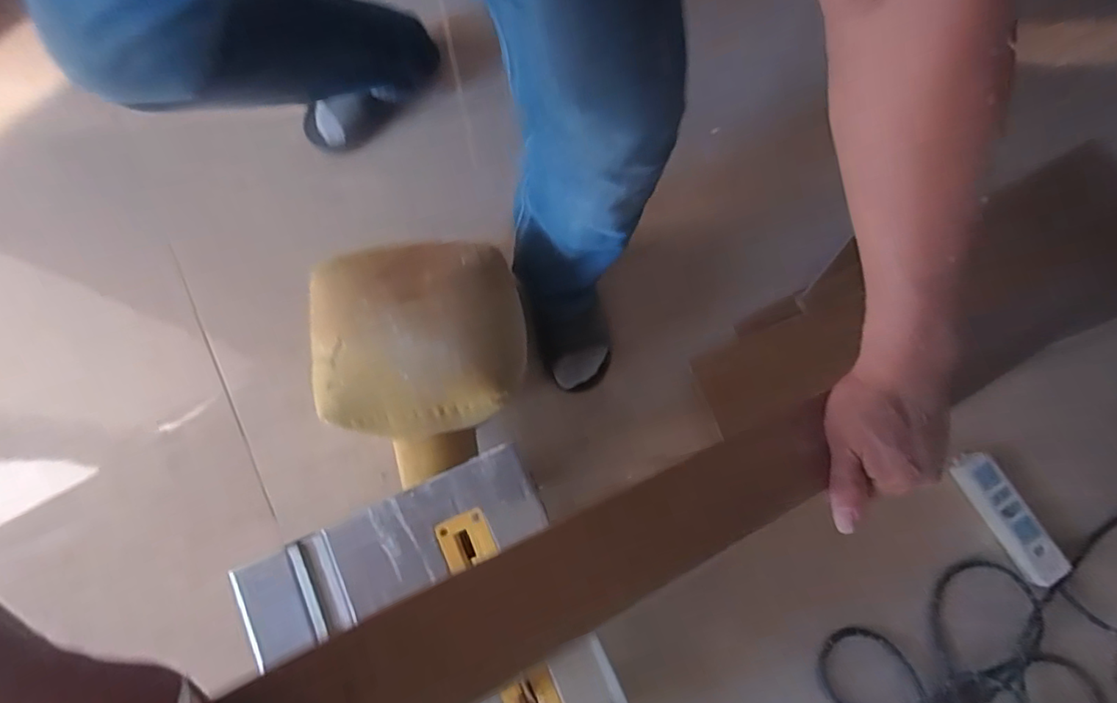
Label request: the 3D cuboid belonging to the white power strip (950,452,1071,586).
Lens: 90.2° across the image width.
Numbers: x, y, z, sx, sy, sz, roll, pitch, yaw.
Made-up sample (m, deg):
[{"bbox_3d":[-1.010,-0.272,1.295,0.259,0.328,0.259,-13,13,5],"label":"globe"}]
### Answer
[{"bbox_3d":[0.678,0.248,0.842,0.056,0.032,0.197,-28,80,-7],"label":"white power strip"}]

